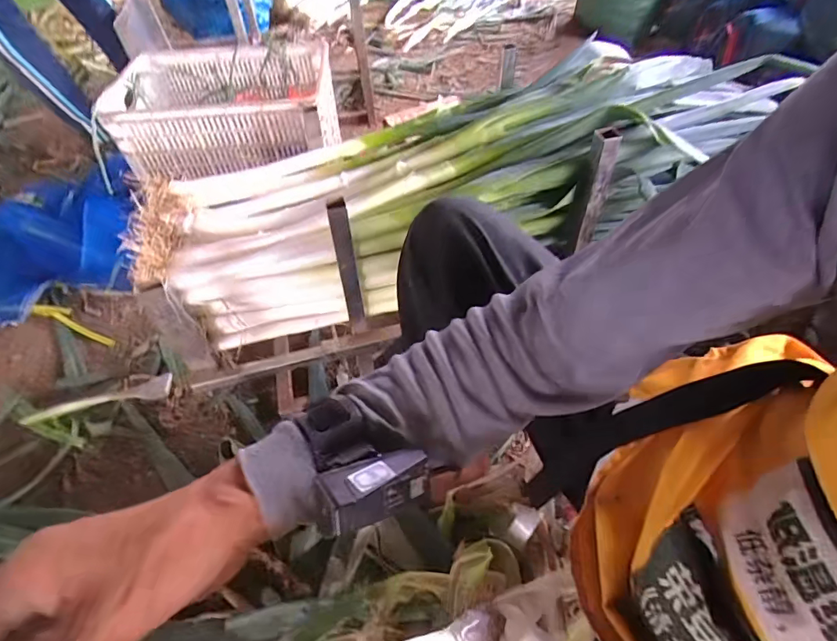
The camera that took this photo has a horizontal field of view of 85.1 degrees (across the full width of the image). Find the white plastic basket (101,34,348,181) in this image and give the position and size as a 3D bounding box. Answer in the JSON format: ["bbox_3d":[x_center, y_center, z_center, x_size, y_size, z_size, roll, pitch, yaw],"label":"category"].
[{"bbox_3d":[-0.501,-0.570,1.227,0.530,0.221,0.375,-4,50,-2],"label":"white plastic basket"}]

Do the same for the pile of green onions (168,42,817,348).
[{"bbox_3d":[0.090,-0.219,0.725,0.944,0.190,0.270,-20,47,2],"label":"pile of green onions"}]

